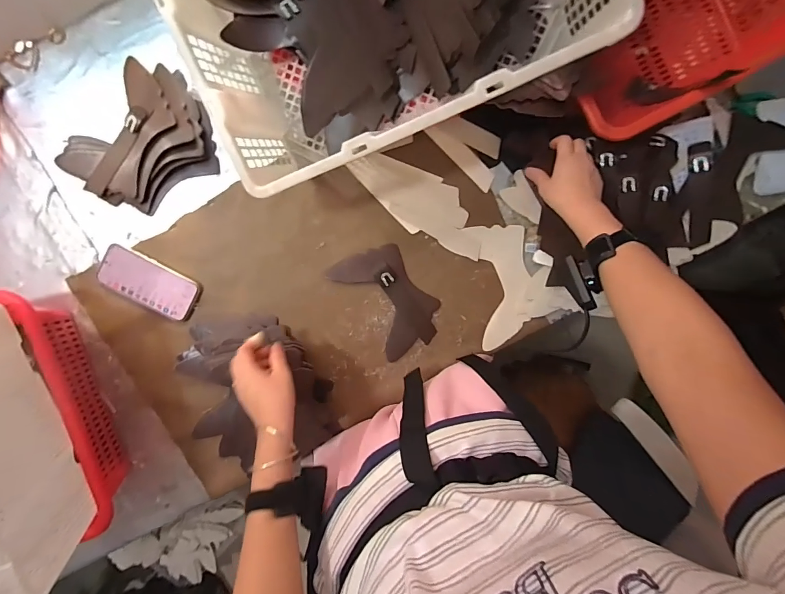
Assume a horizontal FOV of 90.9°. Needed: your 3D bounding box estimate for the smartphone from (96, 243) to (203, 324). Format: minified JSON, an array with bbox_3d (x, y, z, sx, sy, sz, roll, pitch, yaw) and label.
[{"bbox_3d":[-0.405,-0.022,0.647,0.161,0.012,0.079,26,94,-5],"label":"smartphone"}]

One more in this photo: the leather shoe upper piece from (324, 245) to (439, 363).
[{"bbox_3d":[-0.003,0.003,0.671,0.123,0.007,0.195,-35,96,2],"label":"leather shoe upper piece"}]

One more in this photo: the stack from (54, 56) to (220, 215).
[{"bbox_3d":[-0.398,-0.244,0.615,0.187,0.036,0.226,42,93,-6],"label":"stack"}]

